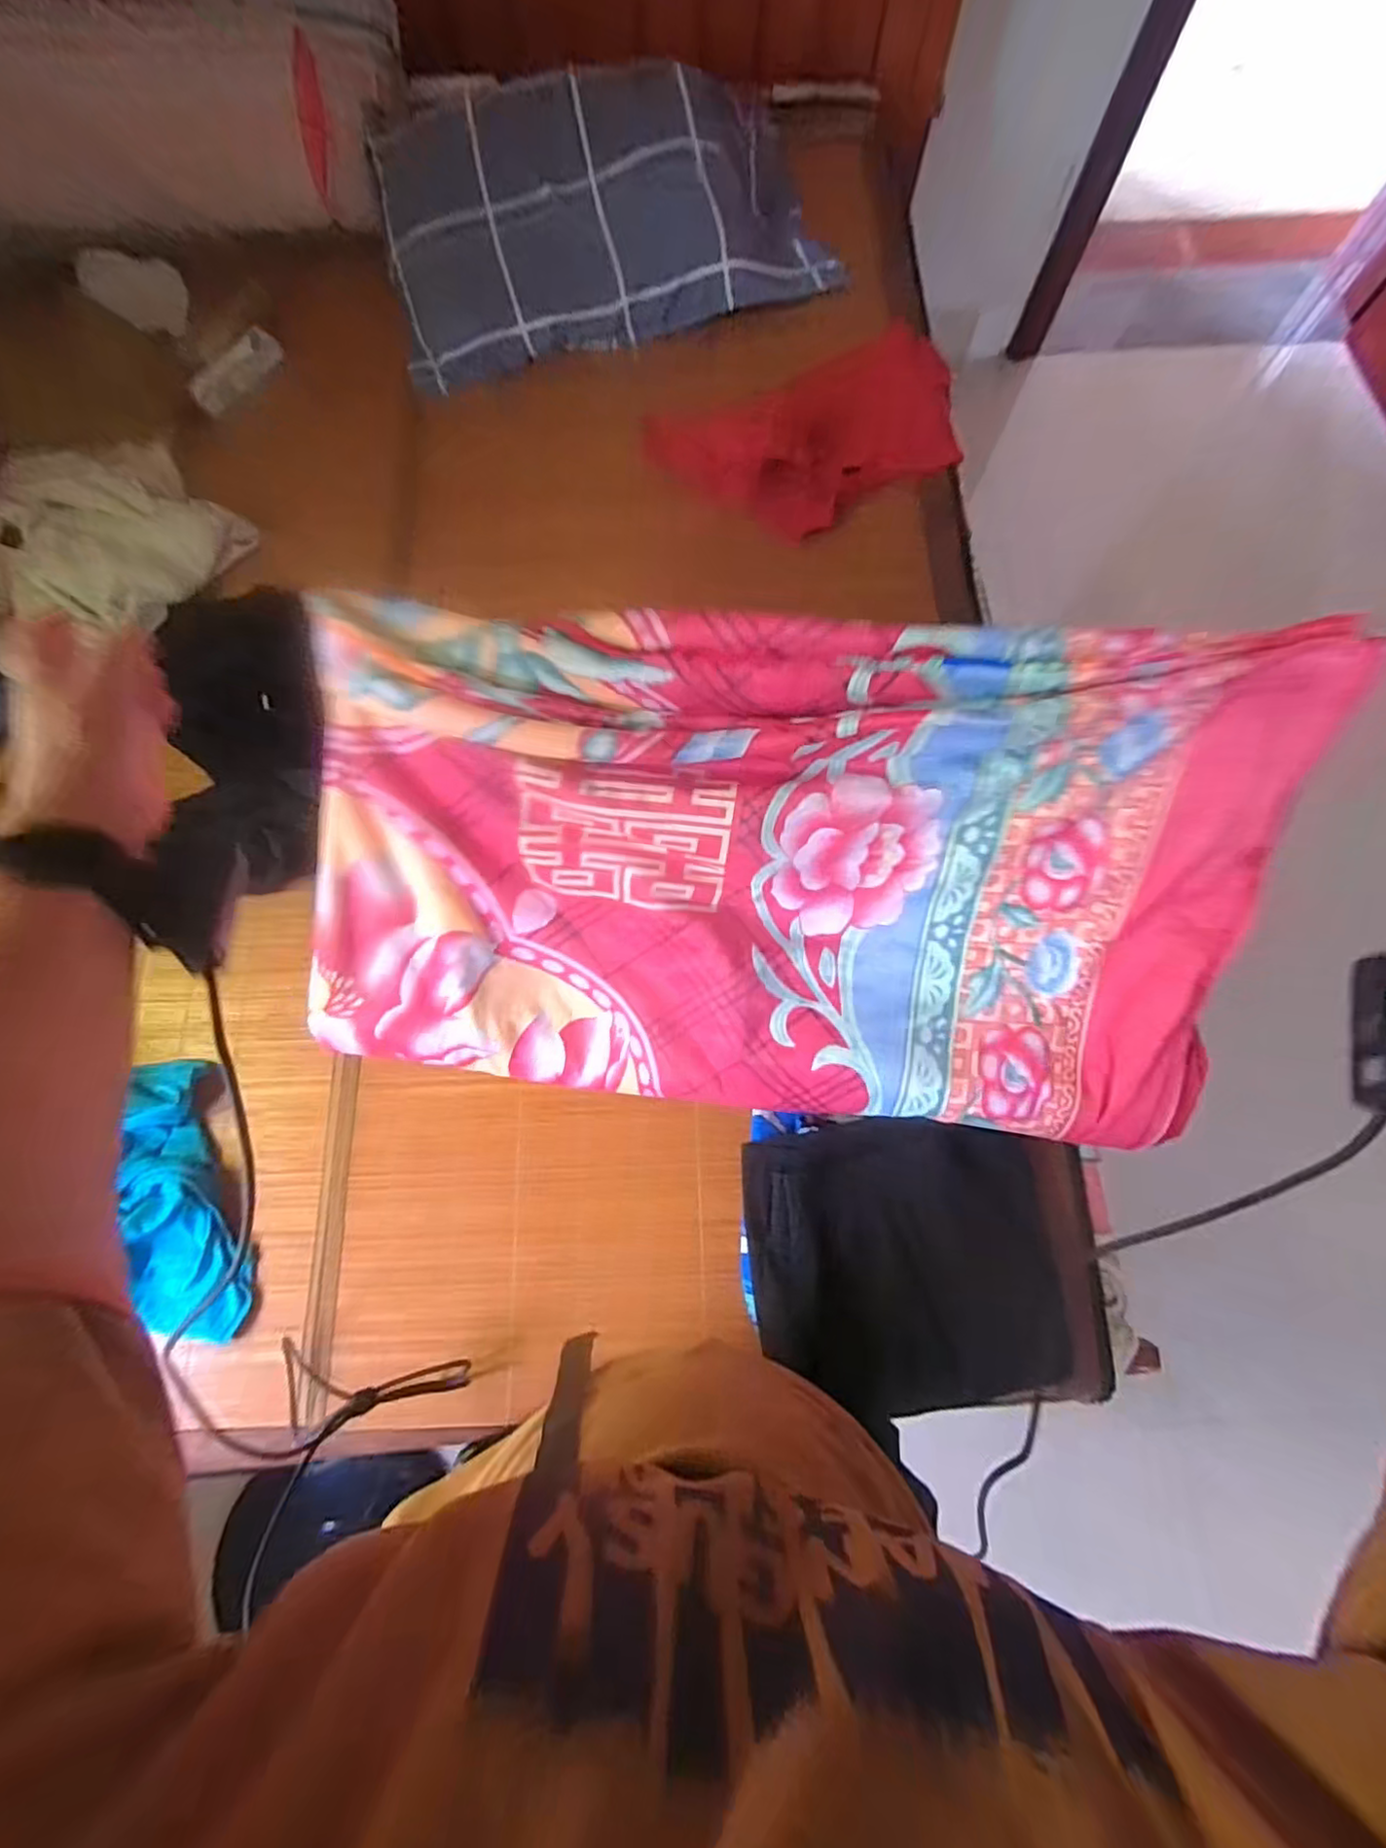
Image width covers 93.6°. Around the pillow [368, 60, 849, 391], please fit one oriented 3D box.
[{"bbox_3d":[-0.124,-0.957,0.854,0.564,0.127,0.323,-14,77,-4],"label":"pillow"}]

